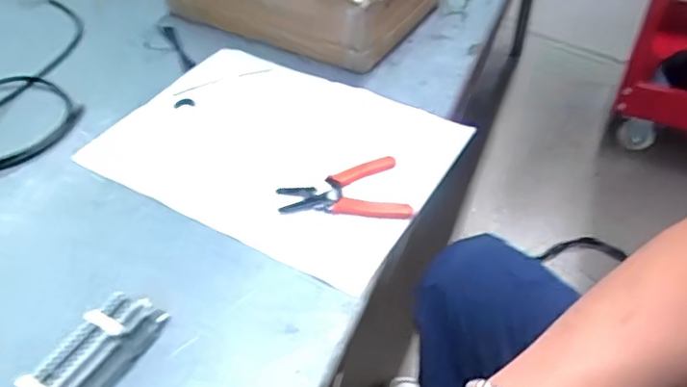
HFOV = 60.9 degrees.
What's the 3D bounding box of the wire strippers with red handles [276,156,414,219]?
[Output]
[{"bbox_3d":[-0.002,0.000,0.682,0.142,0.025,0.099,-10,44,-3],"label":"wire strippers with red handles"}]

